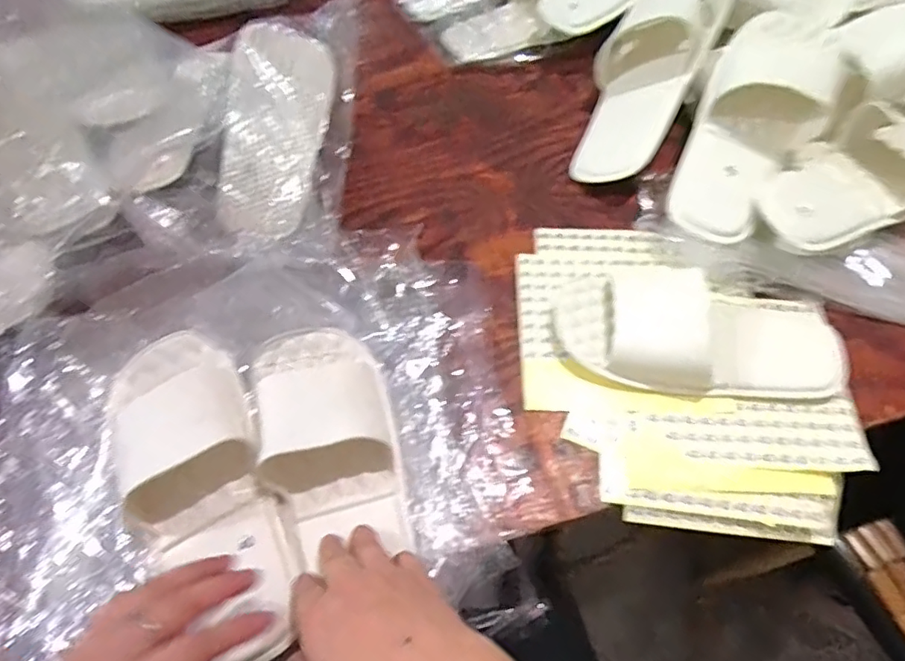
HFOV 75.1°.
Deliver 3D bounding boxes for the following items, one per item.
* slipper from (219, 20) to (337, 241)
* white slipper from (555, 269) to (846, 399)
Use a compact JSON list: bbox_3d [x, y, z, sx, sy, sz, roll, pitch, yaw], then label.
[{"bbox_3d":[-0.172,-0.196,0.565,0.093,0.044,0.251,2,74,2],"label":"slipper"},{"bbox_3d":[0.204,-0.004,0.480,0.231,0.051,0.107,7,60,5],"label":"white slipper"}]

